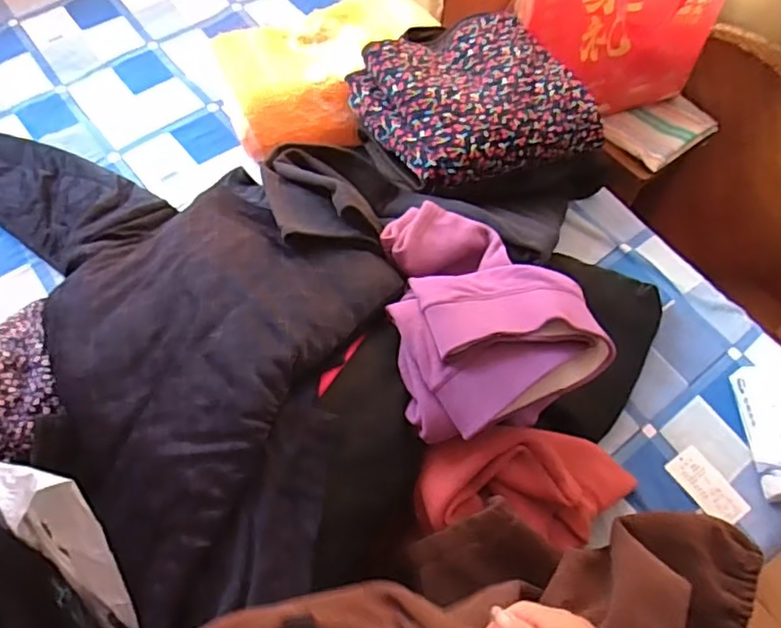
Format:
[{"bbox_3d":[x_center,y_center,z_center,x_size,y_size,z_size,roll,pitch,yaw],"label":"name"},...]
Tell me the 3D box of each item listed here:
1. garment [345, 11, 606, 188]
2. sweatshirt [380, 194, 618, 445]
[{"bbox_3d":[0.134,-0.350,0.954,0.332,0.076,0.300,-24,65,-14],"label":"garment"},{"bbox_3d":[0.114,-0.024,0.738,0.234,0.090,0.322,-9,62,-7],"label":"sweatshirt"}]

